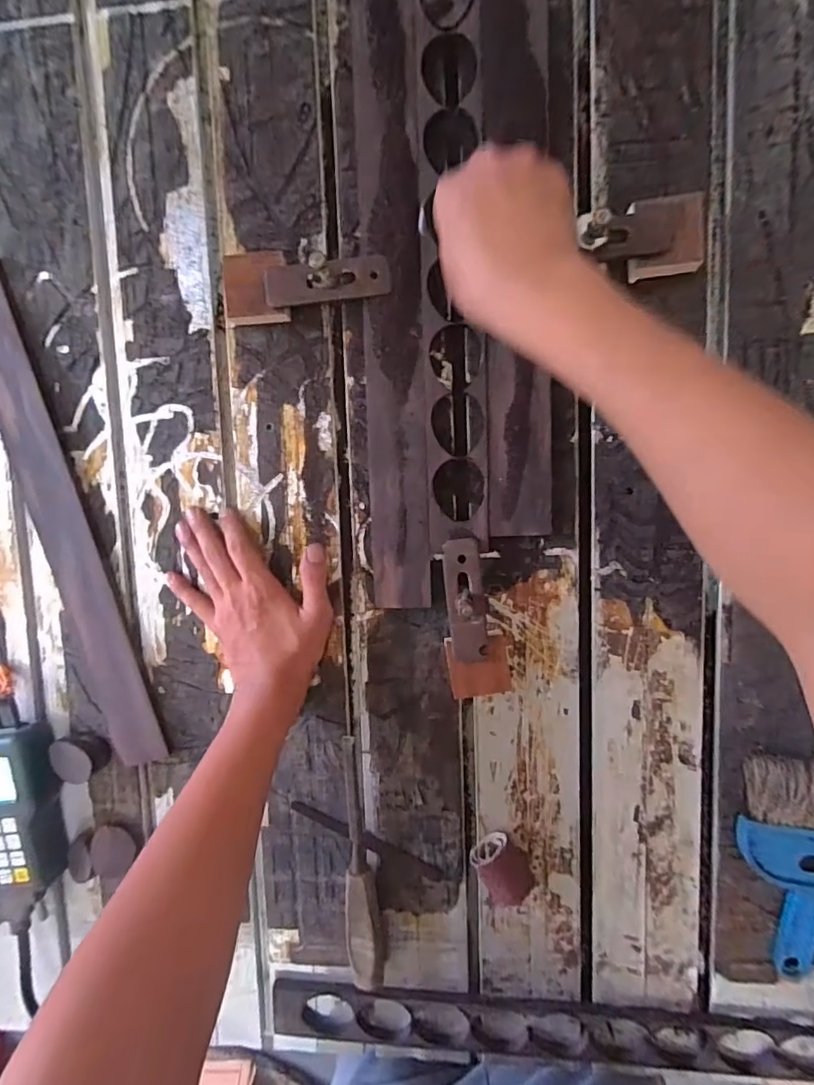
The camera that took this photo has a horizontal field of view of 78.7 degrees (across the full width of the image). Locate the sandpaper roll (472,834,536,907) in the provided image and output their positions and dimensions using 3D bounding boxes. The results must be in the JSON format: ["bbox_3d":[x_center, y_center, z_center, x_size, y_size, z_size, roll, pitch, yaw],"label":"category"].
[{"bbox_3d":[0.083,0.278,0.426,0.040,0.033,0.046,-26,93,7],"label":"sandpaper roll"}]

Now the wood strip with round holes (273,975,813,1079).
[{"bbox_3d":[0.133,0.435,0.441,0.507,0.020,0.067,3,96,5],"label":"wood strip with round holes"}]

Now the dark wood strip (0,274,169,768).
[{"bbox_3d":[-0.310,-0.018,0.438,0.051,0.013,0.454,-16,94,7],"label":"dark wood strip"}]

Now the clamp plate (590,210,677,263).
[{"bbox_3d":[0.168,-0.226,0.366,0.059,0.004,0.034,1,86,8],"label":"clamp plate"}]

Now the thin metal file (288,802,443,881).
[{"bbox_3d":[-0.036,0.265,0.443,0.144,0.004,0.014,23,97,3],"label":"thin metal file"}]

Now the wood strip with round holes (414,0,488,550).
[{"bbox_3d":[0.036,-0.246,0.387,0.053,0.016,0.497,0,96,5],"label":"wood strip with round holes"}]

